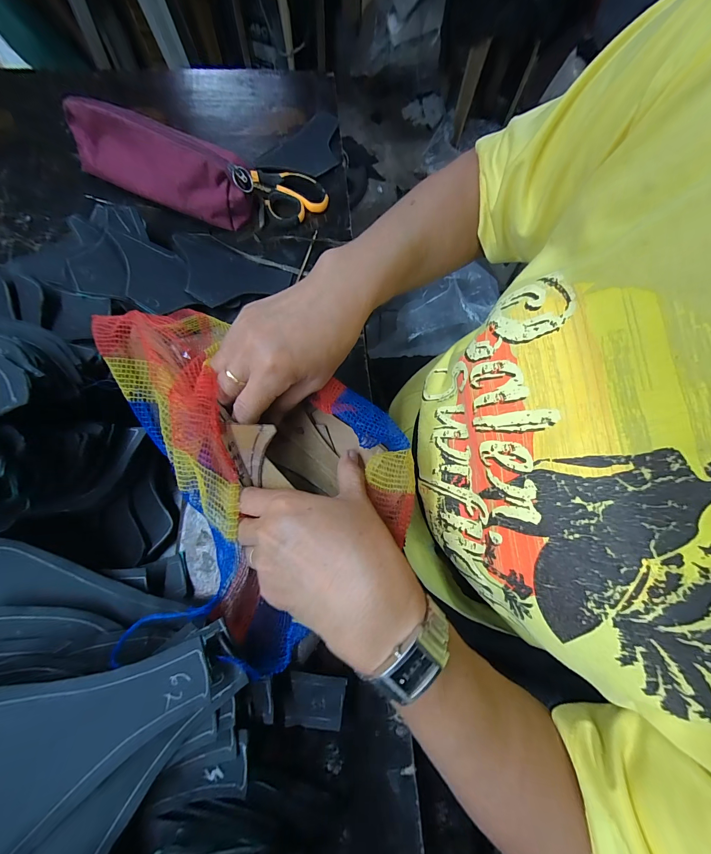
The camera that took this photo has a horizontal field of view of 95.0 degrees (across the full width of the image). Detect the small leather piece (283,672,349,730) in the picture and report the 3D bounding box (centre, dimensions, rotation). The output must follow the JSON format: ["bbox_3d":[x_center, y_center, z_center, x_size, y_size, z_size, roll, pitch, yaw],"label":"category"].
[{"bbox_3d":[-0.030,0.213,0.253,0.043,0.004,0.036,9,76,-3],"label":"small leather piece"}]

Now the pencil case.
[{"bbox_3d":[-0.237,-0.310,0.387,0.242,0.070,0.058,20,75,4],"label":"pencil case"}]

